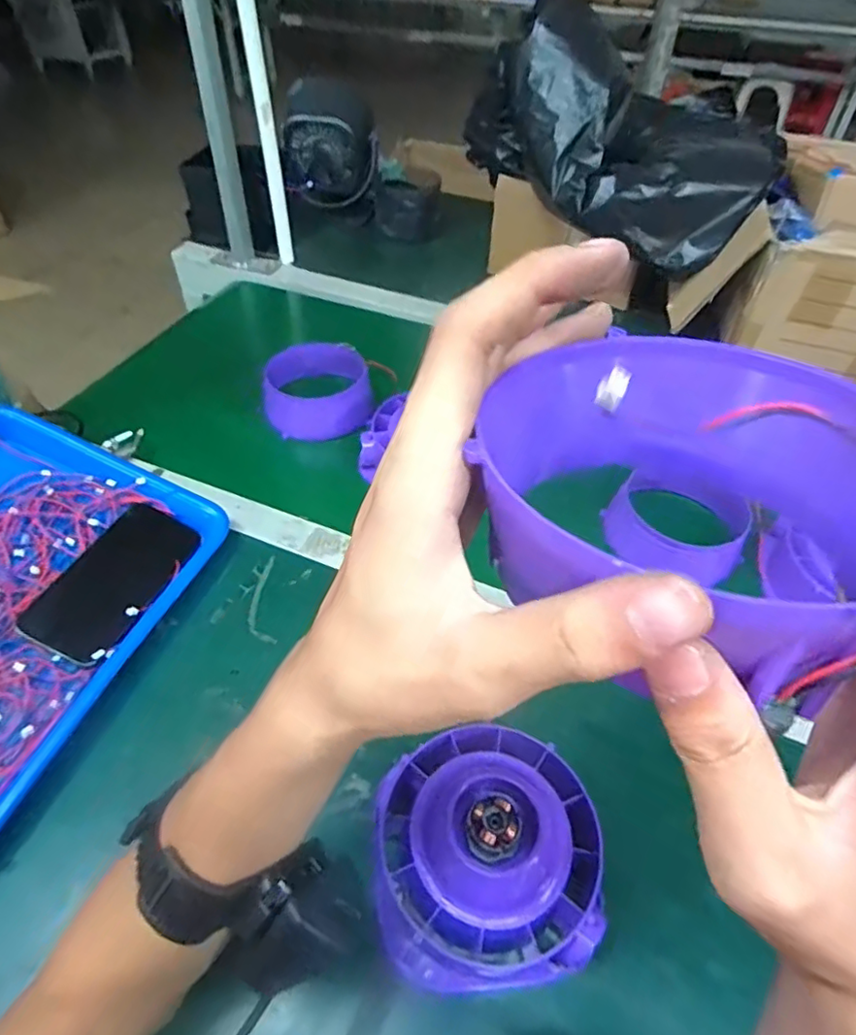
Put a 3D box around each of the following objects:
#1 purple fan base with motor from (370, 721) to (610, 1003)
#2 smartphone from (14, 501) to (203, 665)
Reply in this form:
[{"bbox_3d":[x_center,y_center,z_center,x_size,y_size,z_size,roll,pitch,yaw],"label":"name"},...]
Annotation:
[{"bbox_3d":[0.034,0.200,0.361,0.129,0.074,0.128,1,48,-1],"label":"purple fan base with motor"},{"bbox_3d":[-0.257,0.050,0.492,0.079,0.015,0.140,18,50,14],"label":"smartphone"}]

